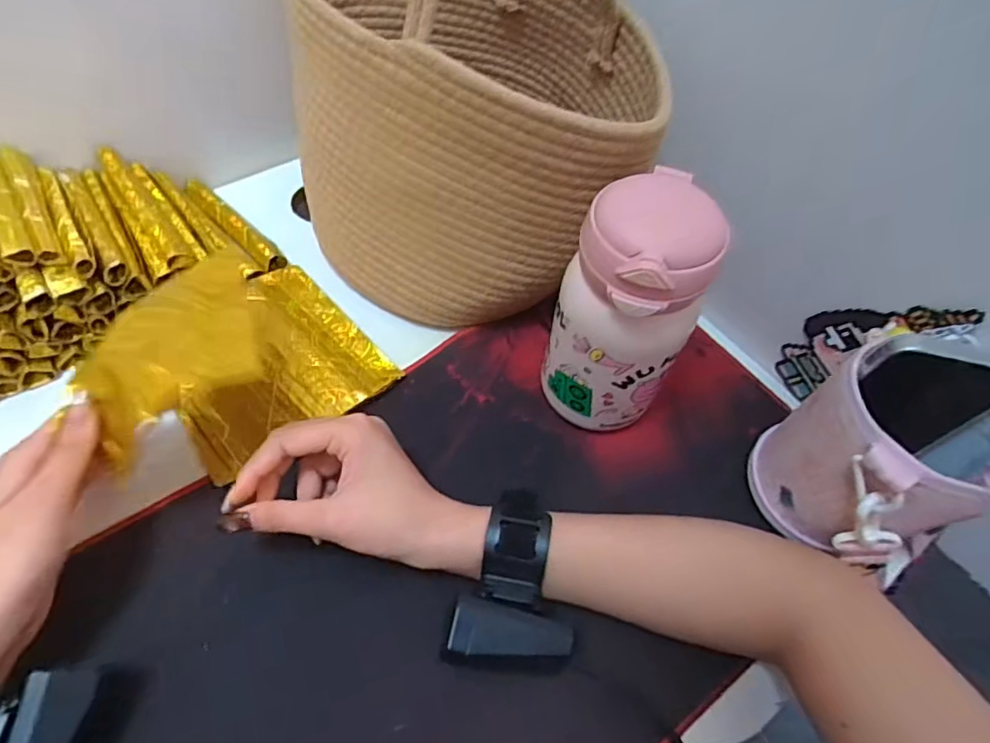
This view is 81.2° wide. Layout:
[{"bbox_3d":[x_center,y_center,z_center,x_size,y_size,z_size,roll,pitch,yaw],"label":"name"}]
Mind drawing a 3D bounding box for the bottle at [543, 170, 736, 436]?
[{"bbox_3d":[0.079,-0.031,0.367,0.081,0.178,0.072,33,60,16],"label":"bottle"}]

